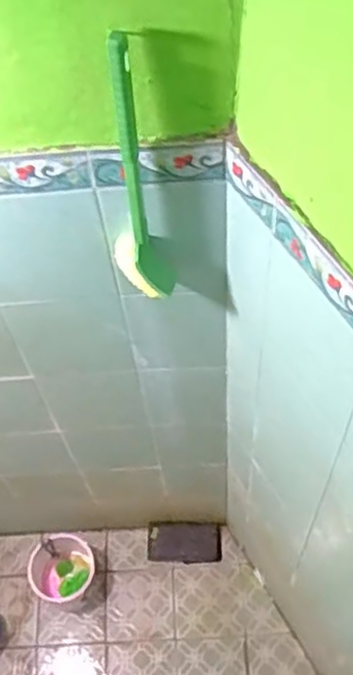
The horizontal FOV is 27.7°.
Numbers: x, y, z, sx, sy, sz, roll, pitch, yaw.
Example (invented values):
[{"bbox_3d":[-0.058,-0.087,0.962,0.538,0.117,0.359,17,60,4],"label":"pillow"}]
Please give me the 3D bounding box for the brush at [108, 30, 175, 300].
[{"bbox_3d":[-0.056,-0.189,0.910,0.073,0.404,0.067,-15,60,-5],"label":"brush"}]

